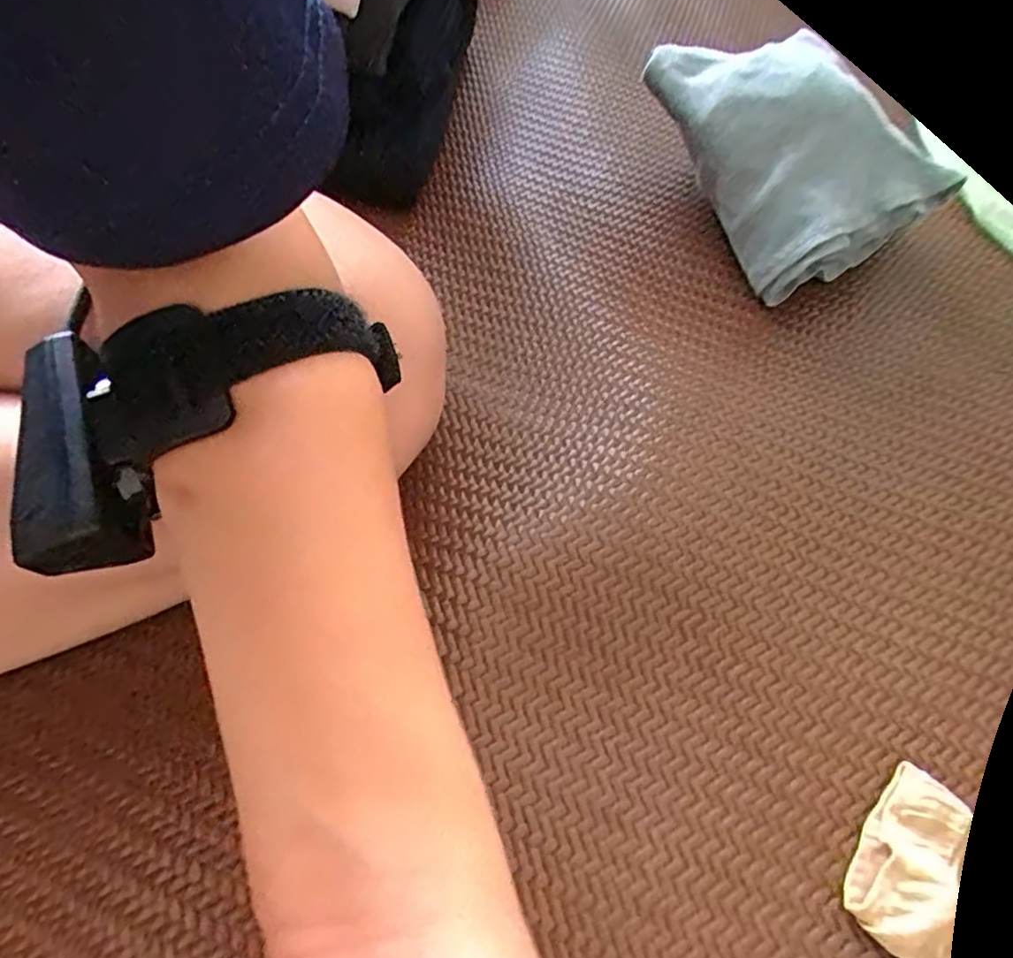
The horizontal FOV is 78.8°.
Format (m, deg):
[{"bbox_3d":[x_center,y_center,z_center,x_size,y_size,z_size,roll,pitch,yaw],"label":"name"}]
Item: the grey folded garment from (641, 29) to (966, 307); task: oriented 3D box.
[{"bbox_3d":[0.179,-0.215,0.380,0.129,0.105,0.165,-23,63,-16],"label":"grey folded garment"}]

